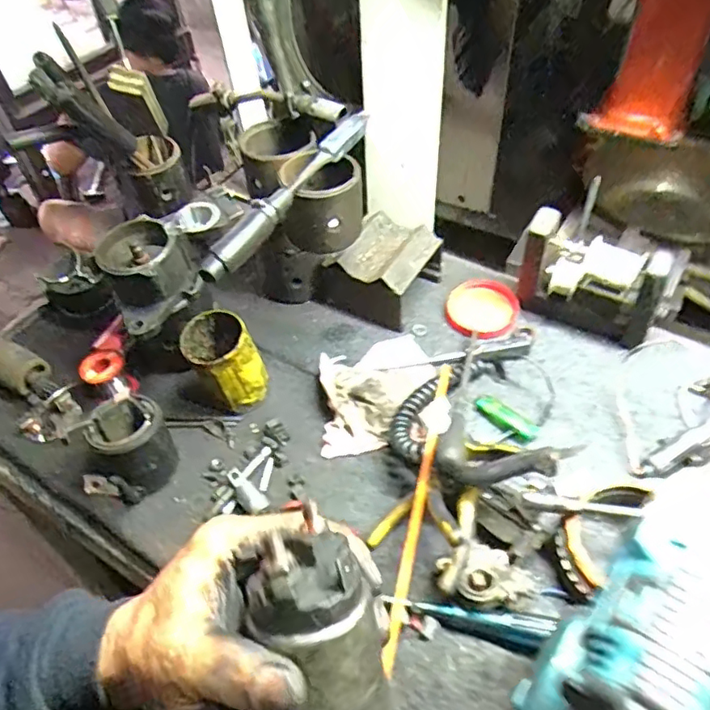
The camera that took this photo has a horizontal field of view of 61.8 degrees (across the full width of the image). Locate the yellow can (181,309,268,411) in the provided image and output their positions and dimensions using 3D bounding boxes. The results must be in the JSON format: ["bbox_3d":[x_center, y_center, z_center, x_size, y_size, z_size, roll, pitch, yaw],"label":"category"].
[{"bbox_3d":[-0.147,0.012,0.682,0.073,0.116,0.067,-2,49,2],"label":"yellow can"}]

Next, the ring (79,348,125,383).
[{"bbox_3d":[-0.307,0.014,0.720,0.052,0.038,0.014,-19,6,-17],"label":"ring"}]

